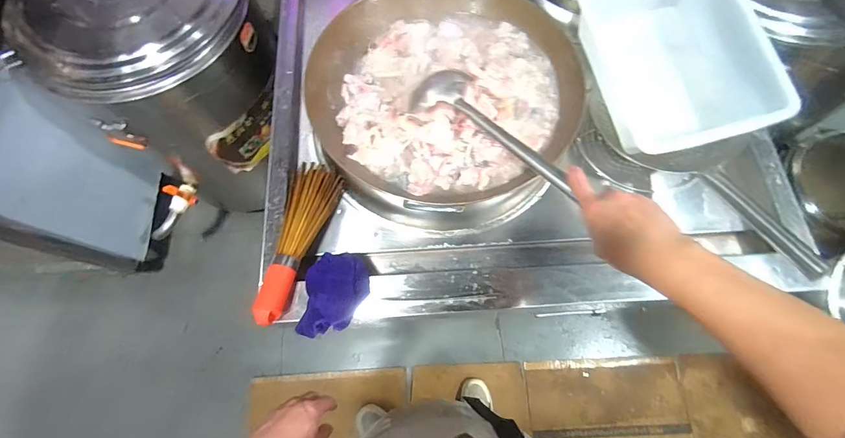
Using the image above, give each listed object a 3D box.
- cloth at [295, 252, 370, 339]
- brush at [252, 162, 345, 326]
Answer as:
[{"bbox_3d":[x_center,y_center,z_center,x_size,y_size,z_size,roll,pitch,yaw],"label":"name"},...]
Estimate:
[{"bbox_3d":[-0.154,0.129,0.649,0.115,0.050,0.143,6,70,2],"label":"cloth"},{"bbox_3d":[-0.235,0.037,0.695,0.091,0.085,0.304,11,70,4],"label":"brush"}]

